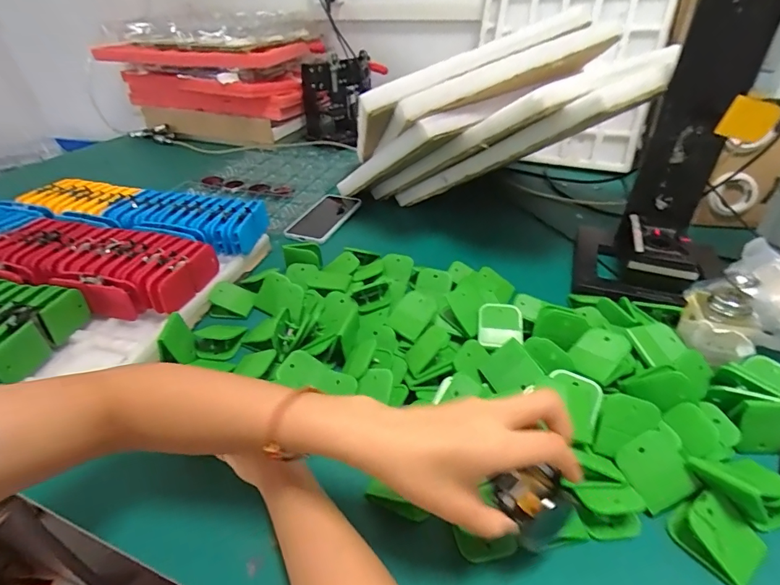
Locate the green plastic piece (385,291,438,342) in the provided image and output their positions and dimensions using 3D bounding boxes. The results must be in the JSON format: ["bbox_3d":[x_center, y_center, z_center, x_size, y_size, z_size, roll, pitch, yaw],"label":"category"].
[{"bbox_3d":[0.026,0.025,0.492,0.046,0.006,0.056,31,73,31],"label":"green plastic piece"}]

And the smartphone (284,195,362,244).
[{"bbox_3d":[-0.123,-0.147,0.796,0.092,0.015,0.179,15,40,22],"label":"smartphone"}]

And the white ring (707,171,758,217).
[{"bbox_3d":[0.593,-0.167,0.725,0.075,0.077,0.018,41,8,-2],"label":"white ring"}]

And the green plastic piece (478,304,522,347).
[{"bbox_3d":[0.123,0.036,0.471,0.046,0.004,0.049,3,73,3],"label":"green plastic piece"}]

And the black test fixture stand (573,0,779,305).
[{"bbox_3d":[0.350,-0.172,0.530,0.147,0.352,0.163,13,39,20],"label":"black test fixture stand"}]

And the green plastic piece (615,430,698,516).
[{"bbox_3d":[0.224,0.149,0.355,0.049,0.004,0.054,-33,70,2],"label":"green plastic piece"}]

